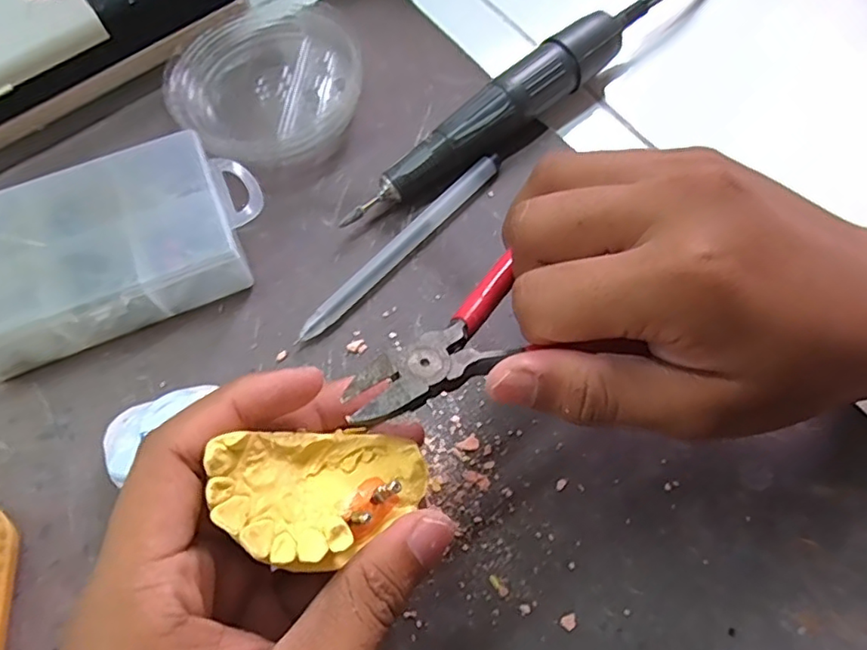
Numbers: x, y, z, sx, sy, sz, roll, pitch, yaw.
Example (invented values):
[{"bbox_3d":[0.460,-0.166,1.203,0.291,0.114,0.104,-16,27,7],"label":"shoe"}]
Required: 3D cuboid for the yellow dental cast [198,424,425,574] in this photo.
[{"bbox_3d":[-0.032,0.049,0.168,0.061,0.023,0.037,6,54,-39],"label":"yellow dental cast"}]

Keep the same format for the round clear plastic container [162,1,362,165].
[{"bbox_3d":[-0.080,-0.122,0.298,0.075,0.028,0.090,35,71,14],"label":"round clear plastic container"}]

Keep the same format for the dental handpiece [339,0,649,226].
[{"bbox_3d":[0.035,-0.104,0.289,0.185,0.030,0.023,-39,72,-15],"label":"dental handpiece"}]

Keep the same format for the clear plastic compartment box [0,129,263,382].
[{"bbox_3d":[-0.140,-0.034,0.259,0.127,0.033,0.076,-25,69,-10],"label":"clear plastic compartment box"}]

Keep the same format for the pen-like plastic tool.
[{"bbox_3d":[-0.014,-0.037,0.271,0.010,0.010,0.124,41,73,16],"label":"pen-like plastic tool"}]

